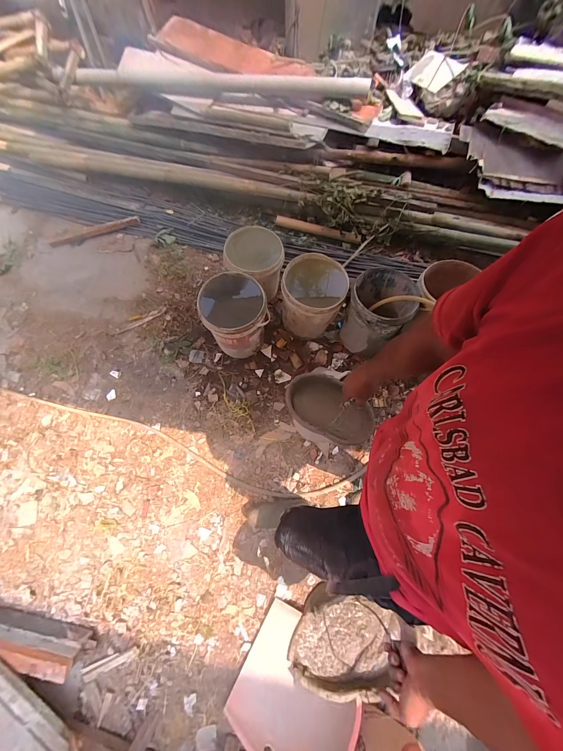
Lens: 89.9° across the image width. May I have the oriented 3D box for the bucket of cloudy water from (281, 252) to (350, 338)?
[{"bbox_3d":[0.149,-0.403,1.455,0.276,0.344,0.330,11,70,5],"label":"bucket of cloudy water"}]

